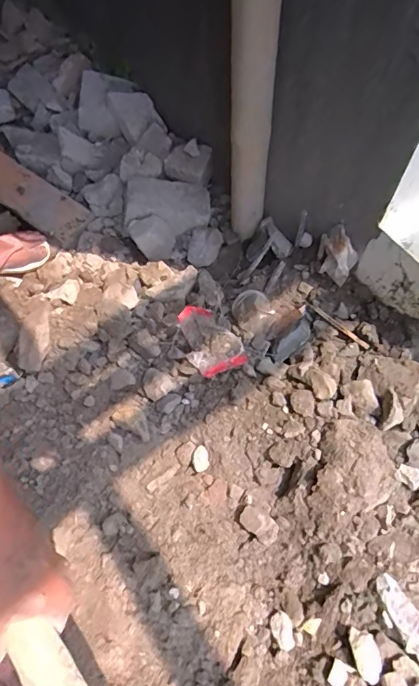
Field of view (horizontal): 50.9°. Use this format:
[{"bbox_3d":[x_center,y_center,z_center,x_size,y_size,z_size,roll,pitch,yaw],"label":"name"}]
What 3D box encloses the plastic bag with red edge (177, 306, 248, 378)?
[{"bbox_3d":[0.002,-0.009,0.796,0.097,0.030,0.126,-22,96,-7],"label":"plastic bag with red edge"}]

